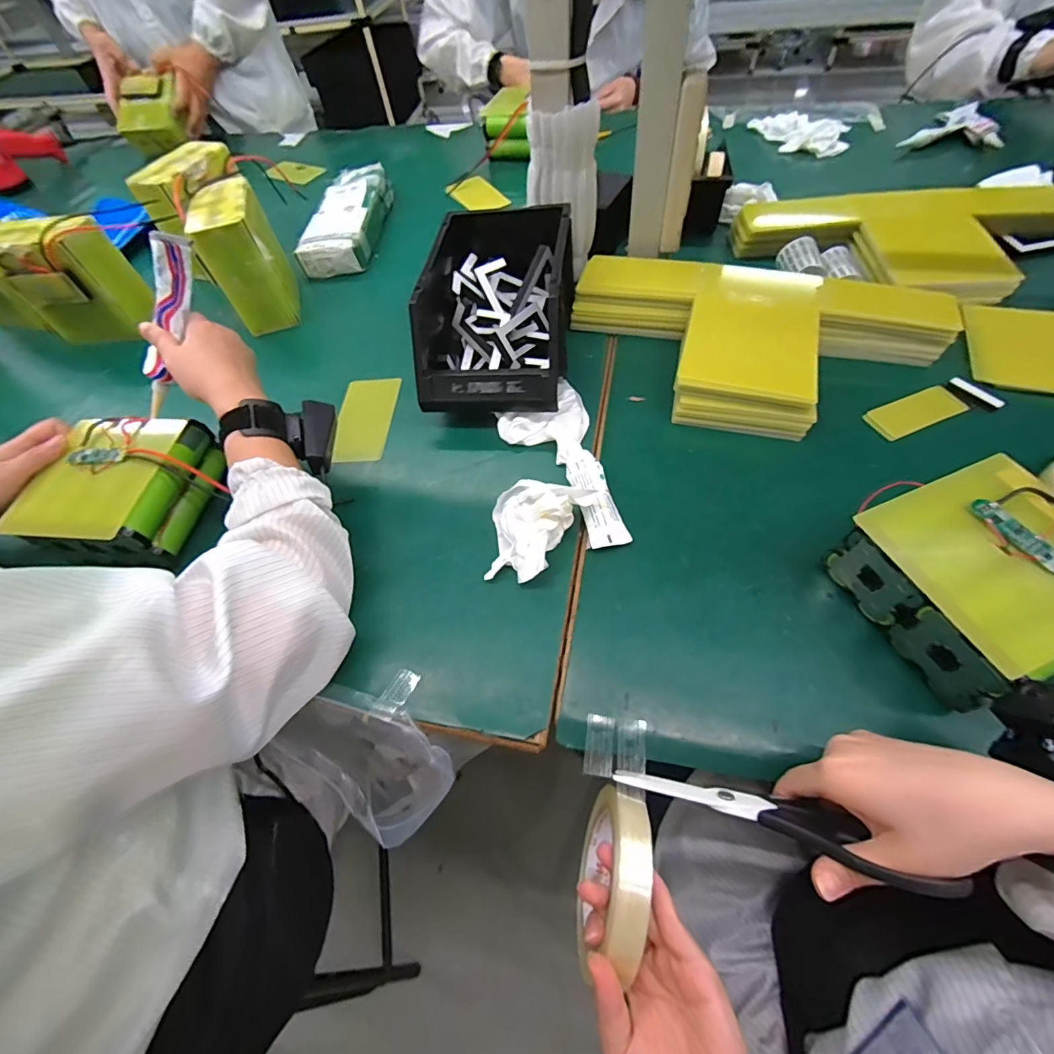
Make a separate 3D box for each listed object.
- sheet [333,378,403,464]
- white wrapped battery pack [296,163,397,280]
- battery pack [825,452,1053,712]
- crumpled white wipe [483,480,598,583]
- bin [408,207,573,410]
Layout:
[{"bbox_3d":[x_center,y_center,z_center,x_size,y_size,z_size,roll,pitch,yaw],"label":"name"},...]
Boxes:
[{"bbox_3d":[-0.200,-0.132,0.573,0.064,0.006,0.130,6,62,-1],"label":"sheet"},{"bbox_3d":[-0.306,-0.537,0.810,0.104,0.056,0.278,1,58,7],"label":"white wrapped battery pack"},{"bbox_3d":[0.346,0.040,0.361,0.141,0.085,0.141,-22,58,-8],"label":"battery pack"},{"bbox_3d":[0.009,0.002,0.428,0.093,0.042,0.089,7,59,10],"label":"crumpled white wipe"},{"bbox_3d":[-0.036,-0.269,0.569,0.175,0.125,0.286,4,58,8],"label":"bin"}]

